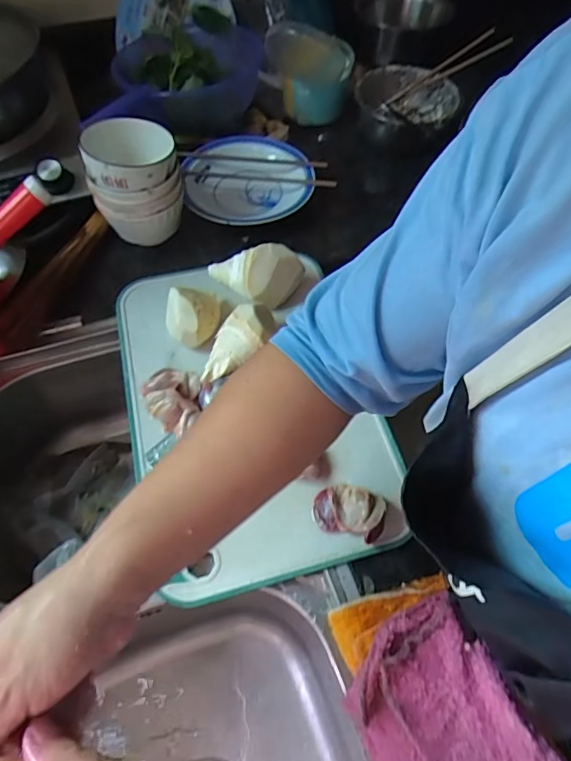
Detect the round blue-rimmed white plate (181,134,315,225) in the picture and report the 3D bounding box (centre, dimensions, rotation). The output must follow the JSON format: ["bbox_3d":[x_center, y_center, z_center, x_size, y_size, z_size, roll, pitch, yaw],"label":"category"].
[{"bbox_3d":[-0.056,-0.306,0.699,0.184,0.043,0.190,0,59,-1],"label":"round blue-rimmed white plate"}]

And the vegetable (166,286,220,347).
[{"bbox_3d":[-0.108,-0.076,0.550,0.062,0.063,0.061,-13,60,-8],"label":"vegetable"}]

